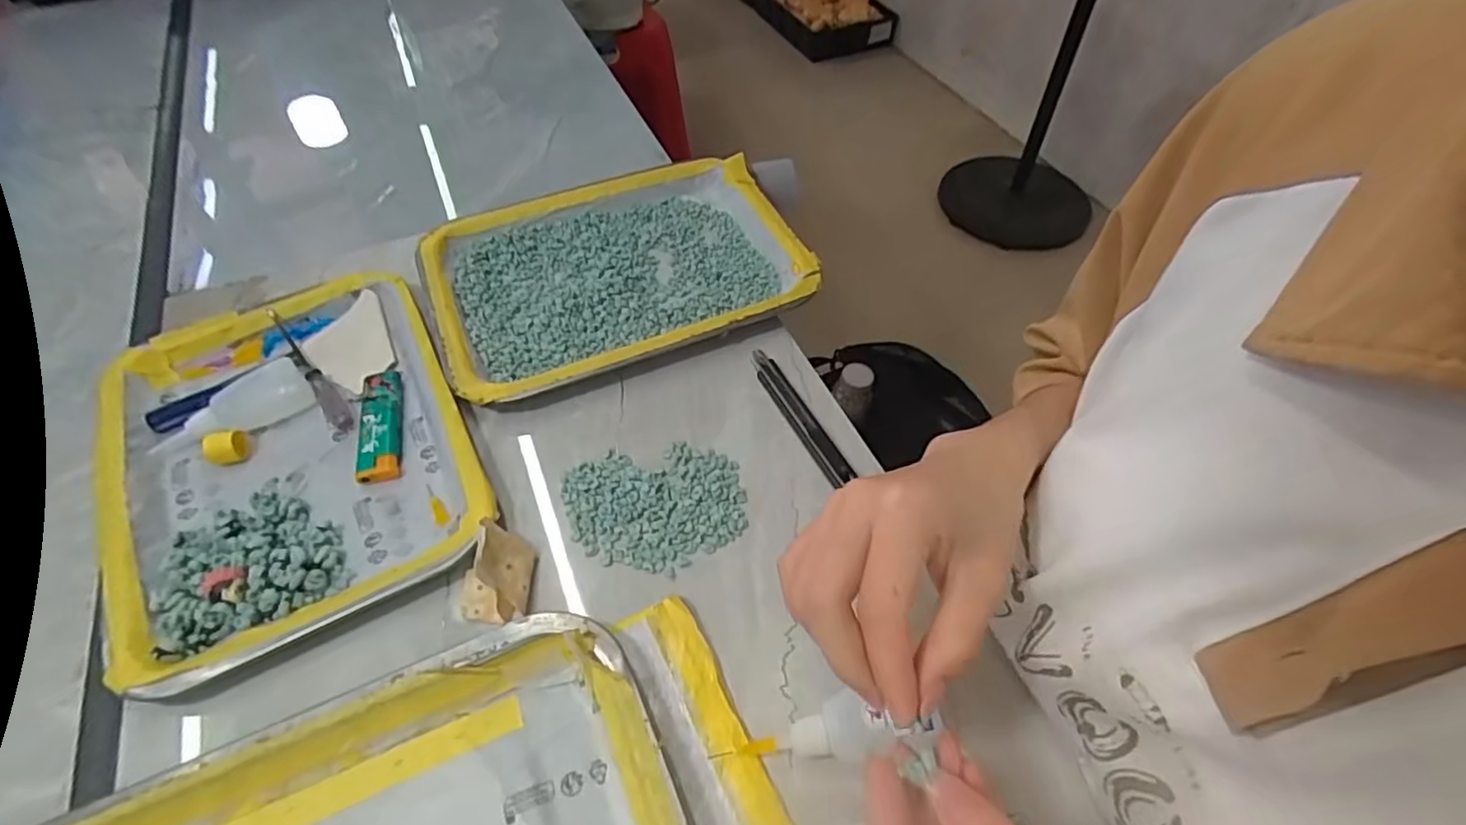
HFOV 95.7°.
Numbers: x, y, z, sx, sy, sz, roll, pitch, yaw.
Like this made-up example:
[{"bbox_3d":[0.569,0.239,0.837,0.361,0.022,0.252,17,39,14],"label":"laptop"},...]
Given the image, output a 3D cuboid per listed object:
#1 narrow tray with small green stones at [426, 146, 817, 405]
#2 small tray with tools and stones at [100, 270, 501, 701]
[{"bbox_3d":[-0.084,-0.113,0.494,0.265,0.019,0.197,-22,57,-16],"label":"narrow tray with small green stones"},{"bbox_3d":[-0.276,0.019,0.413,0.197,0.021,0.272,-25,58,-18],"label":"small tray with tools and stones"}]

